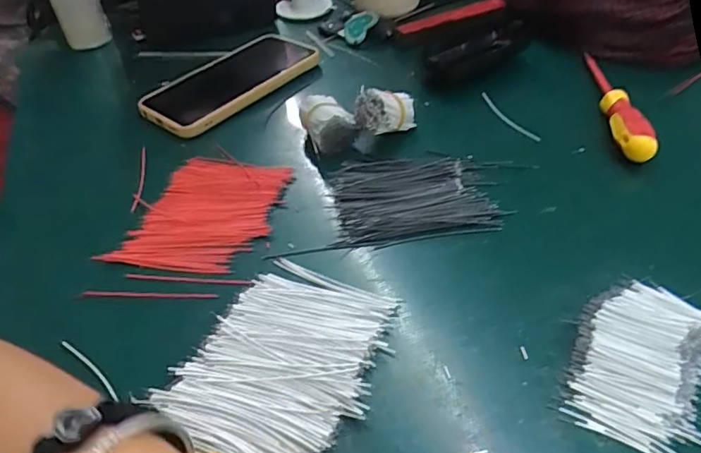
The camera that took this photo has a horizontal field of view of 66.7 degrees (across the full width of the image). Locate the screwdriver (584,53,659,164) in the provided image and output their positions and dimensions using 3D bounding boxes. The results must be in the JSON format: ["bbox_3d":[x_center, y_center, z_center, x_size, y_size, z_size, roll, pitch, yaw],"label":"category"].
[{"bbox_3d":[0.219,-0.103,0.442,0.025,0.029,0.155,4,43,8],"label":"screwdriver"}]

